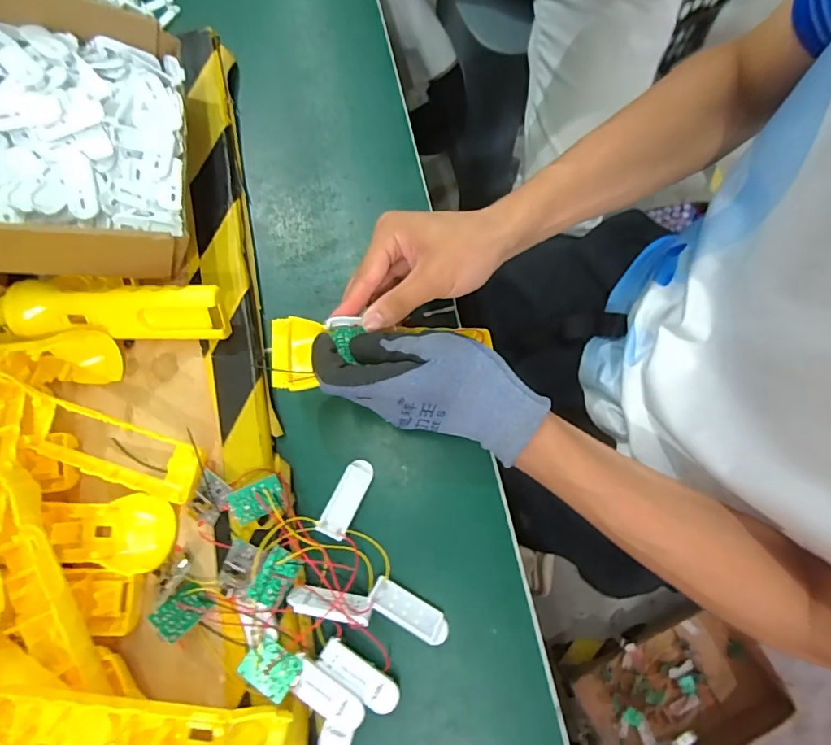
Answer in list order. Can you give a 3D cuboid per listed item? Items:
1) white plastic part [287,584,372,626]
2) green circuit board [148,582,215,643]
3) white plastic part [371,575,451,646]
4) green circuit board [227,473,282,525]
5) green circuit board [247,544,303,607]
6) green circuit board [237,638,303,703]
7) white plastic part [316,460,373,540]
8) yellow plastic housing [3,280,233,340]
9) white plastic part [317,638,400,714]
[{"bbox_3d":[-0.059,0.159,0.318,0.056,0.013,0.016,10,76,7],"label":"white plastic part"},{"bbox_3d":[-0.158,0.162,0.317,0.026,0.004,0.035,37,46,15],"label":"green circuit board"},{"bbox_3d":[-0.004,0.166,0.325,0.059,0.008,0.022,30,53,7],"label":"white plastic part"},{"bbox_3d":[-0.113,0.091,0.334,0.036,0.010,0.024,-24,75,-2],"label":"green circuit board"},{"bbox_3d":[-0.096,0.139,0.317,0.024,0.006,0.036,38,62,-10],"label":"green circuit board"},{"bbox_3d":[-0.094,0.192,0.303,0.035,0.004,0.026,26,58,11],"label":"green circuit board"},{"bbox_3d":[-0.050,0.093,0.345,0.021,0.007,0.057,25,79,10],"label":"white plastic part"},{"bbox_3d":[-0.235,-0.047,0.367,0.174,0.038,0.039,0,76,2],"label":"yellow plastic housing"},{"bbox_3d":[-0.037,0.203,0.313,0.058,0.009,0.020,35,81,12],"label":"white plastic part"}]

